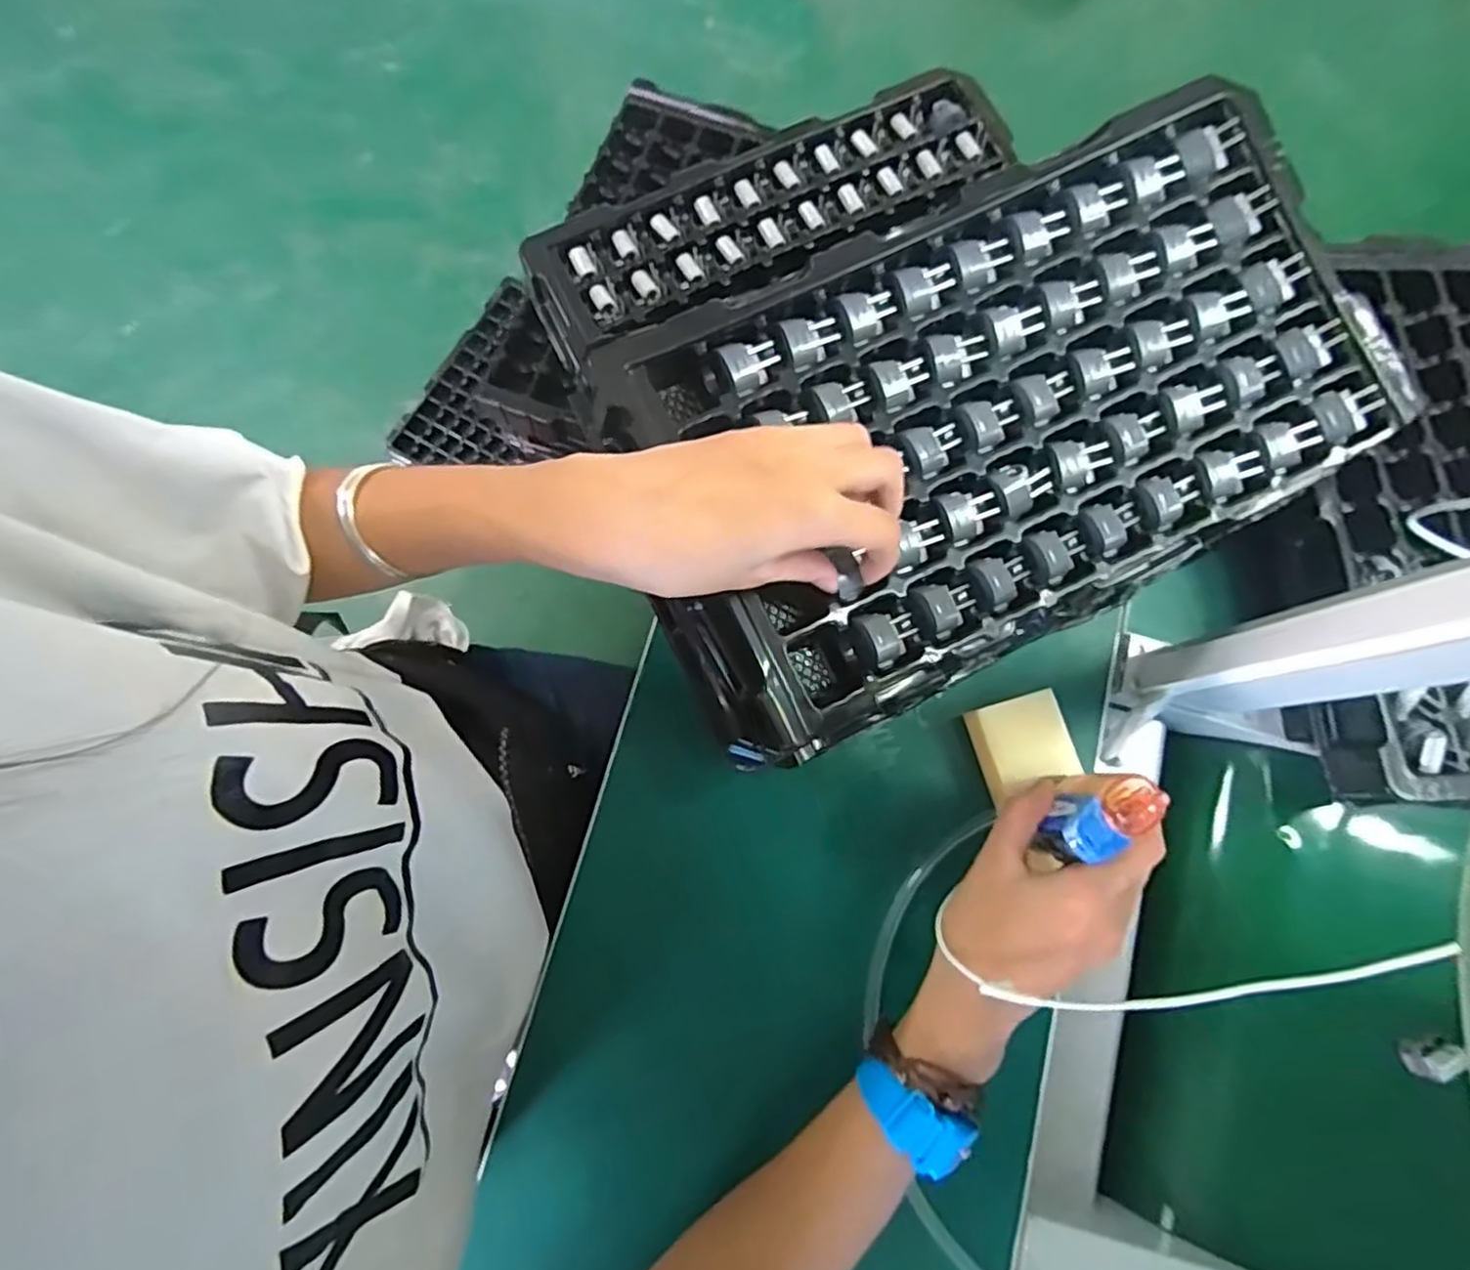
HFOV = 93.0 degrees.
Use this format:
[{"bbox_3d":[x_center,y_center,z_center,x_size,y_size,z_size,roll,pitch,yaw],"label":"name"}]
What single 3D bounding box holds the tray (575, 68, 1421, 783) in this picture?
[{"bbox_3d":[0.124,-0.110,0.355,0.369,0.071,0.217,-26,79,-7],"label":"tray"}]

